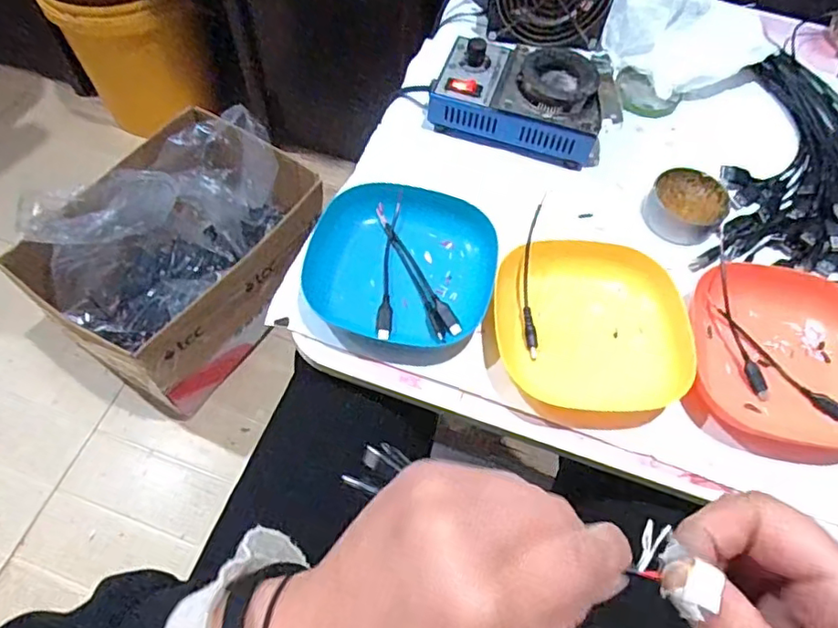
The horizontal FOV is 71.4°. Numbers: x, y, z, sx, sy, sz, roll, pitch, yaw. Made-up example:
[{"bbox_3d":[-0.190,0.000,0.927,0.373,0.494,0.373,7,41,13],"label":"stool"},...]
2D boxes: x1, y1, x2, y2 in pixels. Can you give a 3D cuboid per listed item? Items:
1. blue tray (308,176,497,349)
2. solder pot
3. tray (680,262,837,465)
[{"bbox_3d":[-0.010,-0.043,0.454,0.136,0.029,0.137,13,61,4],"label":"blue tray"},{"bbox_3d":[0.093,-0.200,0.534,0.152,0.058,0.093,16,61,6],"label":"solder pot"},{"bbox_3d":[0.271,0.029,0.434,0.134,0.028,0.152,10,61,2],"label":"tray"}]

